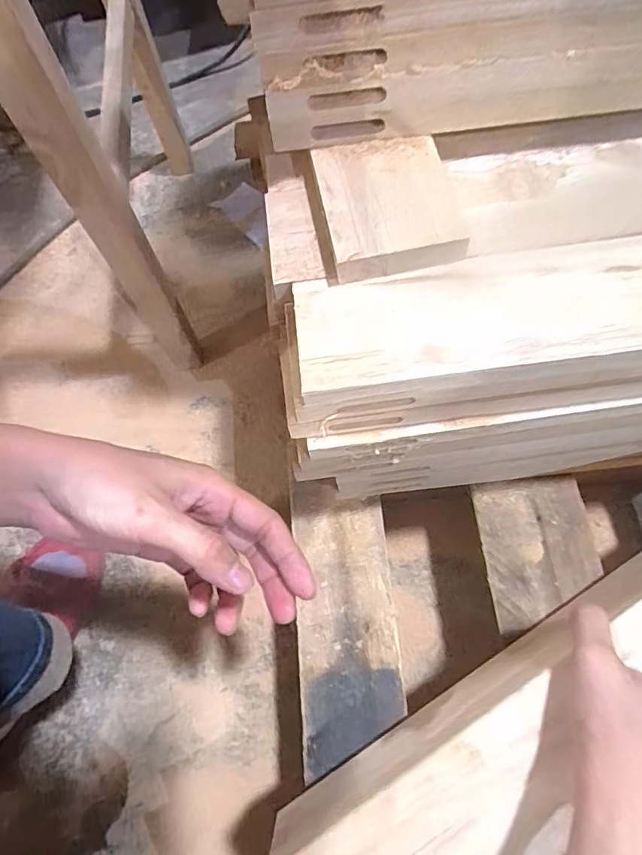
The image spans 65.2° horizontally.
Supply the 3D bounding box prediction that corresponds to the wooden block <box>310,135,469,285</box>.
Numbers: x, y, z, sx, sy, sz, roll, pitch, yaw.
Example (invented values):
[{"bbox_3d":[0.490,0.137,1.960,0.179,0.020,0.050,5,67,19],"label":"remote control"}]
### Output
[{"bbox_3d":[0.043,-0.138,0.313,0.082,0.022,0.092,-10,66,1],"label":"wooden block"}]

